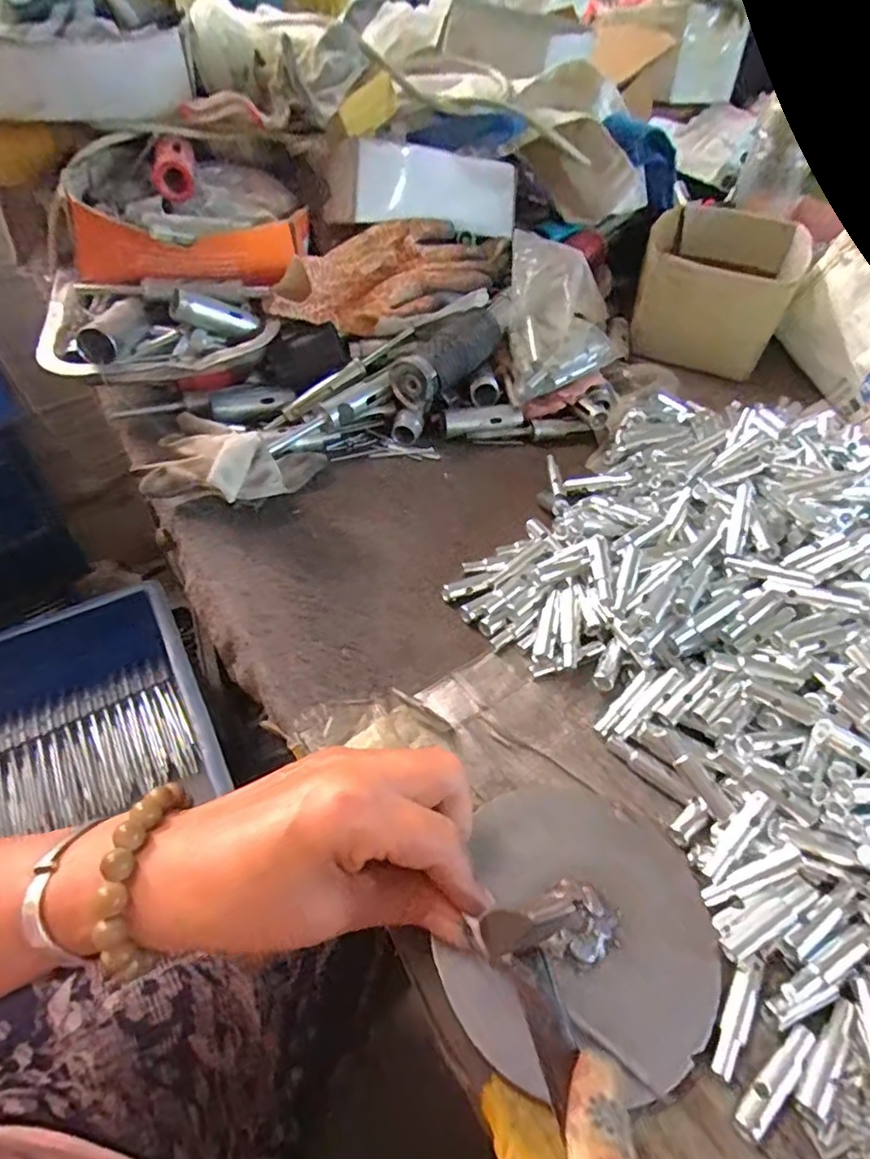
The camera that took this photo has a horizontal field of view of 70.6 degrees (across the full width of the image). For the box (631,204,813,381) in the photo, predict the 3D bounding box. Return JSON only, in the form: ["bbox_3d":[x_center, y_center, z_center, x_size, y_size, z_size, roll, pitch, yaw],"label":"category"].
[{"bbox_3d":[0.281,-0.296,0.632,0.144,0.093,0.170,21,51,13],"label":"box"}]

